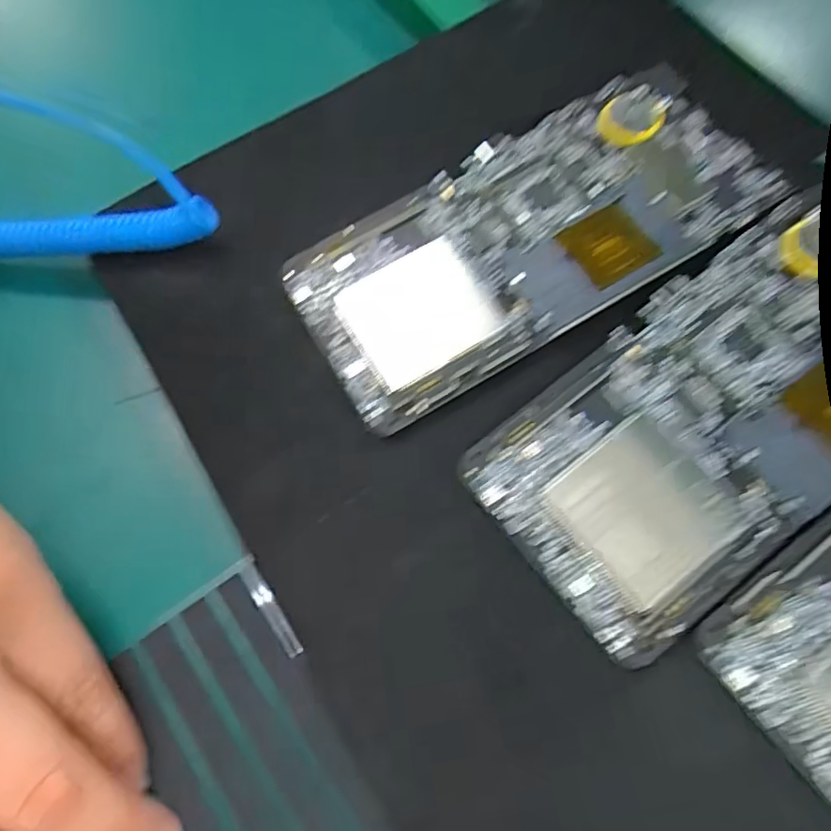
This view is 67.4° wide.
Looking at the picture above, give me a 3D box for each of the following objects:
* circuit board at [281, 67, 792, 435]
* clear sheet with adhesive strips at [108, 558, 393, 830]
[{"bbox_3d":[0.035,-0.059,0.203,0.150,0.006,0.069,-31,70,-4],"label":"circuit board"},{"bbox_3d":[-0.052,0.098,0.165,0.066,0.005,0.093,-30,69,-11],"label":"clear sheet with adhesive strips"}]

